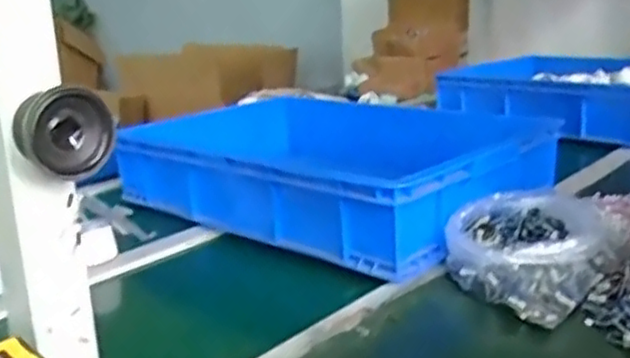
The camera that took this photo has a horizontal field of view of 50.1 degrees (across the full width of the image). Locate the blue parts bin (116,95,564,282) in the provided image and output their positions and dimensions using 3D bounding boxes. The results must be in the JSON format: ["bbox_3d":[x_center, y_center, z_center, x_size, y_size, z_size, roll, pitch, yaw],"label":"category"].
[{"bbox_3d":[0.017,-0.021,1.054,0.572,0.112,0.400,12,21,40],"label":"blue parts bin"}]

